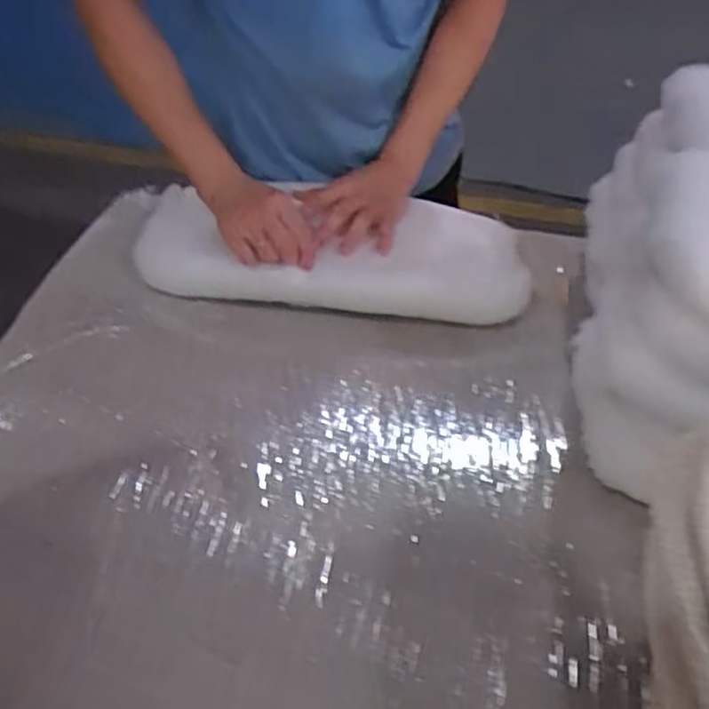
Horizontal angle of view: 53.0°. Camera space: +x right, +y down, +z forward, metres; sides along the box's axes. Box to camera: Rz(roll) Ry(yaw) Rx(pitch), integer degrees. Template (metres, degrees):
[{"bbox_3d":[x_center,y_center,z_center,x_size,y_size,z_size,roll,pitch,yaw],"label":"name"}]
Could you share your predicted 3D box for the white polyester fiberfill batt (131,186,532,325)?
[{"bbox_3d":[-0.034,-0.132,0.928,0.481,0.070,0.200,3,42,-2],"label":"white polyester fiberfill batt"}]

